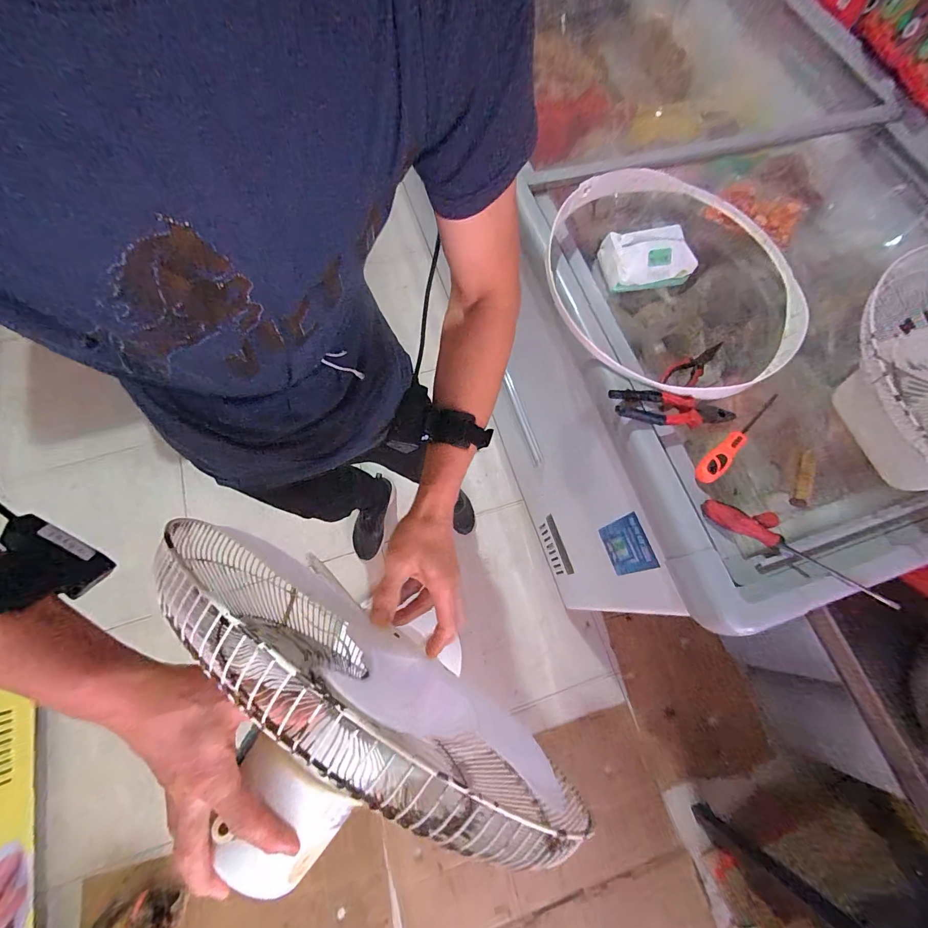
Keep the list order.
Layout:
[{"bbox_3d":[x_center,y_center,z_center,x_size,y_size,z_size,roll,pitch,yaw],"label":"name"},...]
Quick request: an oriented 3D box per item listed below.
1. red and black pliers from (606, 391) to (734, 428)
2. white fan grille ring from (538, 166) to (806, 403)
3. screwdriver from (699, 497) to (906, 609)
[{"bbox_3d":[0.321,-0.084,0.613,0.195,0.029,0.051,3,71,-1],"label":"red and black pliers"},{"bbox_3d":[0.360,-0.324,0.684,0.446,0.038,0.451,2,74,-6],"label":"white fan grille ring"},{"bbox_3d":[0.458,0.122,0.546,0.258,0.034,0.029,30,73,8],"label":"screwdriver"}]

